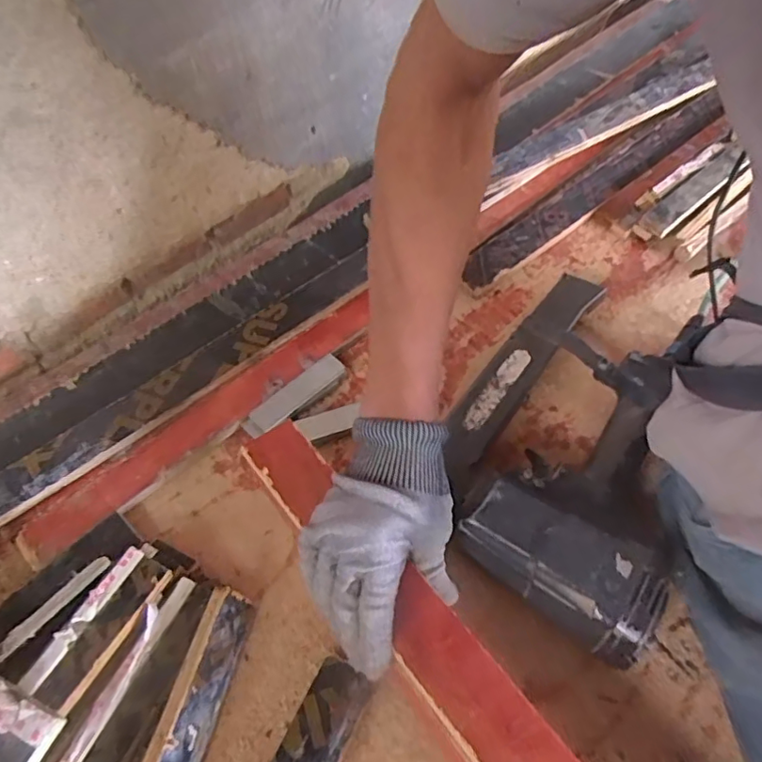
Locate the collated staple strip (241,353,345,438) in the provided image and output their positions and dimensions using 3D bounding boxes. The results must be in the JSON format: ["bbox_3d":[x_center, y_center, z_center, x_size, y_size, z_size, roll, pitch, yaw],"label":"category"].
[{"bbox_3d":[-0.085,0.015,0.566,0.113,0.011,0.030,-40,61,-21],"label":"collated staple strip"}]

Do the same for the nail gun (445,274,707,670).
[{"bbox_3d":[0.161,0.036,0.507,0.200,0.074,0.351,21,58,15],"label":"nail gun"}]

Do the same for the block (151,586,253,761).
[{"bbox_3d":[-0.131,0.230,0.396,0.014,0.043,0.159,-4,52,31],"label":"block"}]

